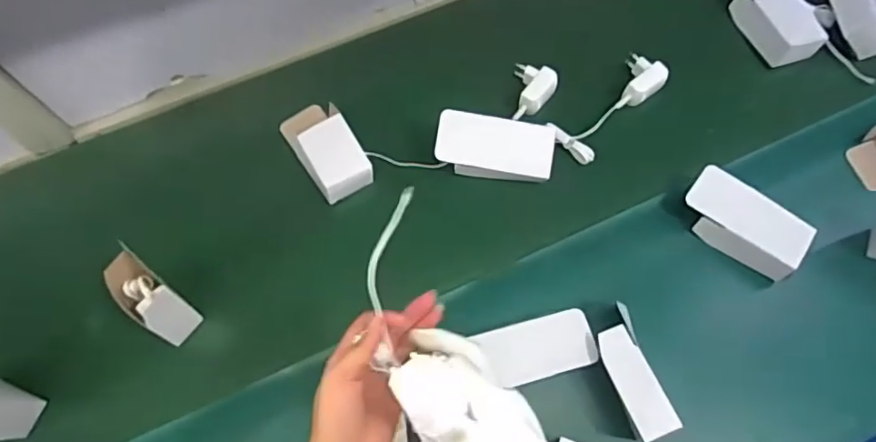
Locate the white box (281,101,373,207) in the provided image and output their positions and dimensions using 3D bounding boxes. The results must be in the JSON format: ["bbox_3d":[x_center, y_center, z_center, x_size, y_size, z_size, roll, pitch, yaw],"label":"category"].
[{"bbox_3d":[-0.148,-0.100,0.761,0.070,0.052,0.150,-28,68,-14],"label":"white box"}]

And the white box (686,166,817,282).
[{"bbox_3d":[0.368,0.005,0.706,0.144,0.049,0.069,39,69,16],"label":"white box"}]

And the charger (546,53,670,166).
[{"bbox_3d":[0.227,-0.150,0.774,0.062,0.053,0.175,41,70,17],"label":"charger"}]

